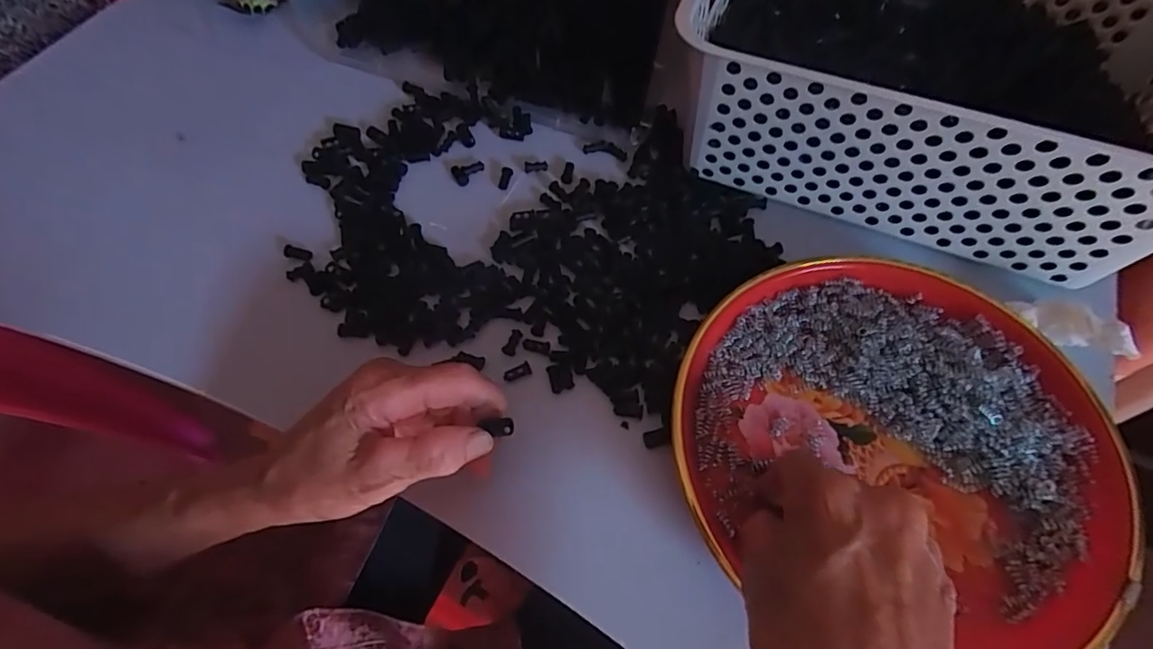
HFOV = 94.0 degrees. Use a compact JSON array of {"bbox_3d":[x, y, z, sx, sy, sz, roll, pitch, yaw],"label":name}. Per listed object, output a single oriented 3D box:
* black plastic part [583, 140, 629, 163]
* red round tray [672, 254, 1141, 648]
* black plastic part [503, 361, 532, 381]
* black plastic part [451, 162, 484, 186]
[{"bbox_3d":[0.022,-0.130,0.401,0.033,0.007,0.011,13,64,7],"label":"black plastic part"},{"bbox_3d":[0.168,0.054,0.290,0.212,0.028,0.198,0,63,0],"label":"red round tray"},{"bbox_3d":[-0.036,0.029,0.323,0.017,0.004,0.007,-21,65,-10],"label":"black plastic part"},{"bbox_3d":[-0.078,-0.109,0.389,0.023,0.005,0.015,-18,64,-9],"label":"black plastic part"}]

